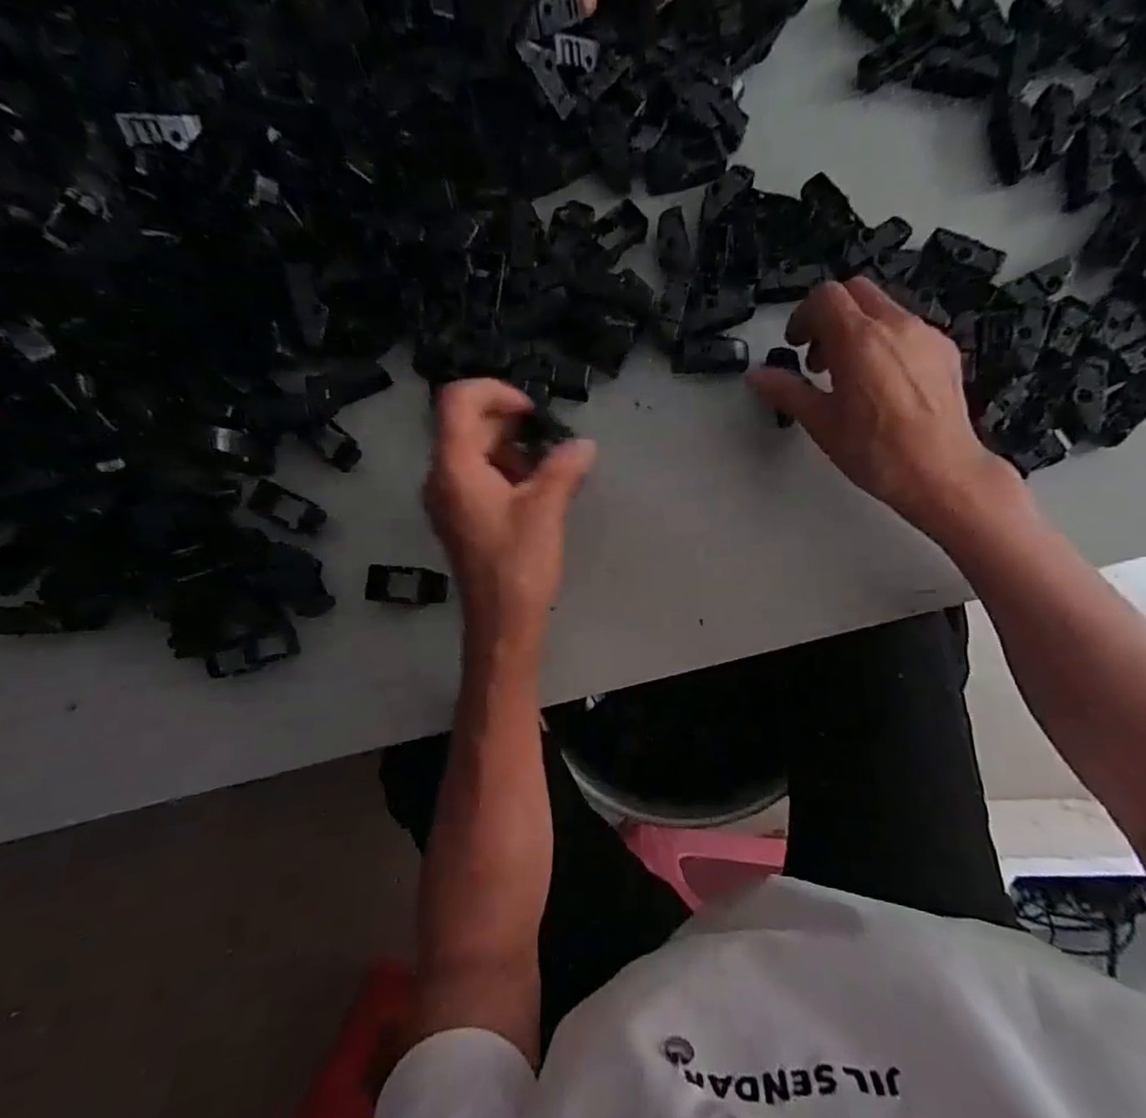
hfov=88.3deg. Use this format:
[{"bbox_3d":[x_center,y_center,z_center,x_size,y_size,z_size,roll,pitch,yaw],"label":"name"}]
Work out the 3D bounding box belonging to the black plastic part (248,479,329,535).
[{"bbox_3d":[-0.179,-0.031,0.372,0.046,0.004,0.021,25,82,-6],"label":"black plastic part"}]

